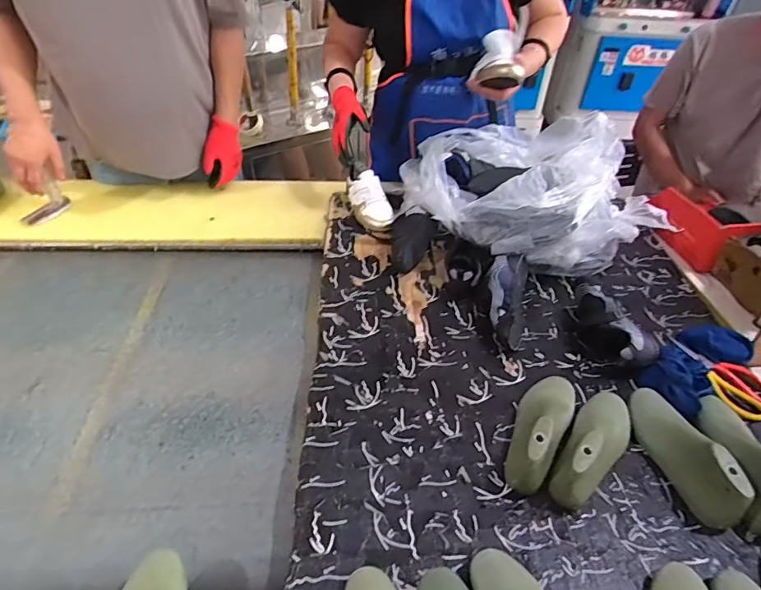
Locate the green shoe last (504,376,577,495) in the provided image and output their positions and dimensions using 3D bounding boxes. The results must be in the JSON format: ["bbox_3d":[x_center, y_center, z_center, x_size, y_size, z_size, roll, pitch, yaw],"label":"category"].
[{"bbox_3d":[0.245,0.186,0.723,0.077,0.087,0.216,25,46,22],"label":"green shoe last"}]

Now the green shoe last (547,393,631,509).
[{"bbox_3d":[0.316,0.205,0.696,0.076,0.083,0.215,32,49,28],"label":"green shoe last"}]

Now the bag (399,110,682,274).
[{"bbox_3d":[0.302,-0.248,1.083,0.433,0.200,0.465,-14,44,-19],"label":"bag"}]

